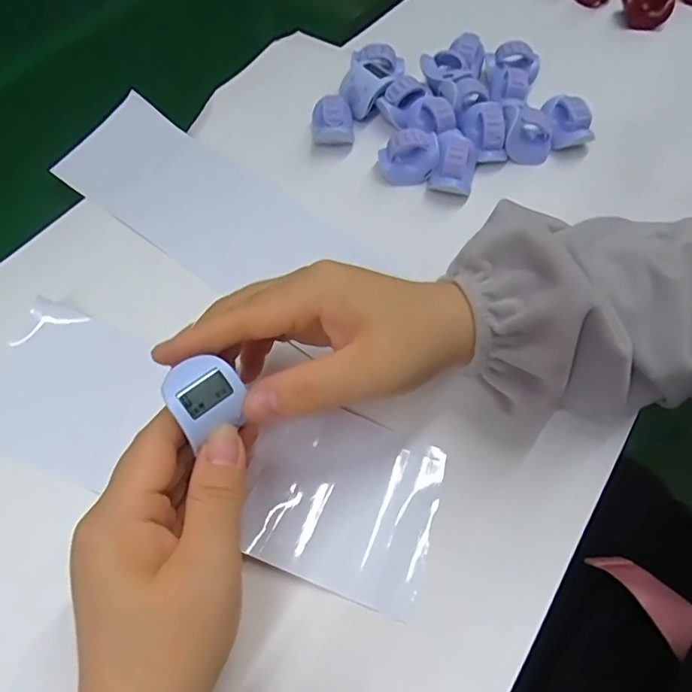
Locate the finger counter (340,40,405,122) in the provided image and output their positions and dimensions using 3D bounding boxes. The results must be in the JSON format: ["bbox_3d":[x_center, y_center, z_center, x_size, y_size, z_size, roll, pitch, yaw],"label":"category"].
[{"bbox_3d":[0.019,-0.203,0.410,0.040,0.028,0.056,16,62,9],"label":"finger counter"}]

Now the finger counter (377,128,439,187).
[{"bbox_3d":[0.044,-0.134,0.373,0.040,0.029,0.029,7,61,4],"label":"finger counter"}]

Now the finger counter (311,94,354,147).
[{"bbox_3d":[-0.010,-0.166,0.390,0.030,0.026,0.033,-2,61,-1],"label":"finger counter"}]

